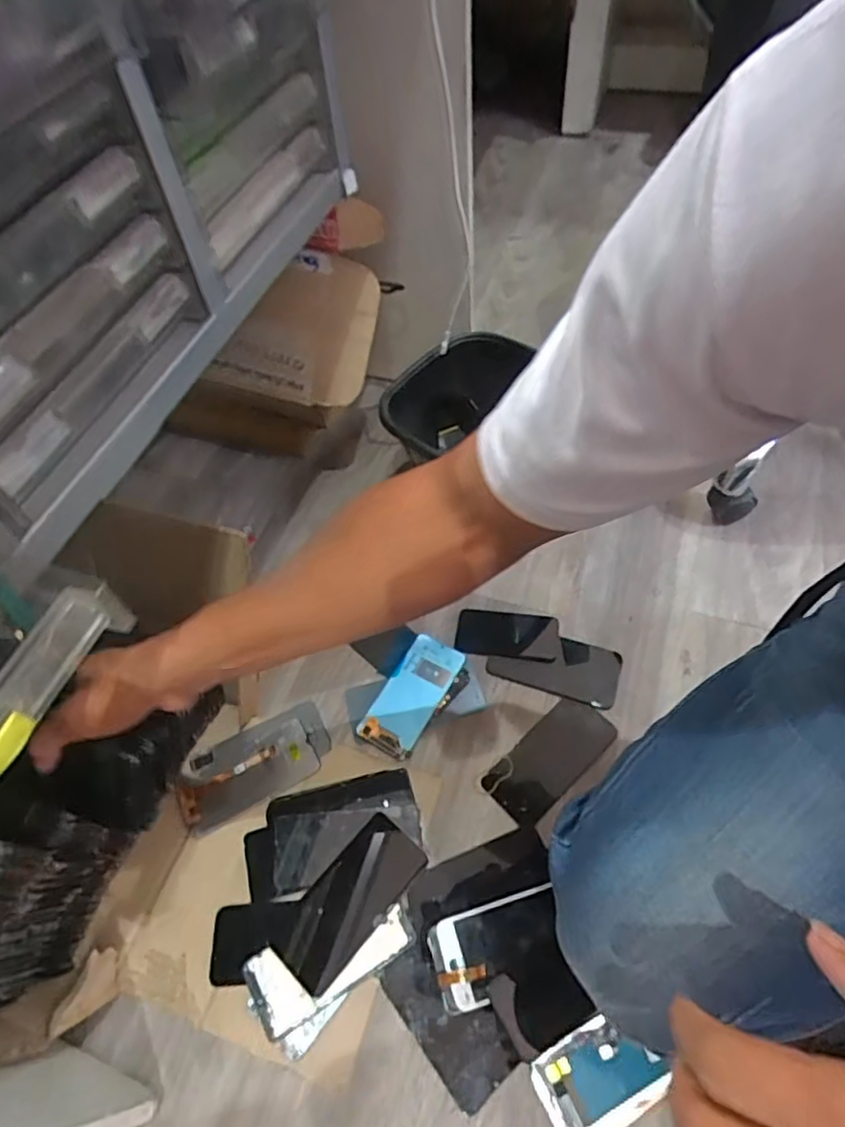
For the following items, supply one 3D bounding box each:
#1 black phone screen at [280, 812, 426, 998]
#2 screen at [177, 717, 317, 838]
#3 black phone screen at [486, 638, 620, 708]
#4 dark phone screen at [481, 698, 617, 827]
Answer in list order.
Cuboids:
[{"bbox_3d":[-0.074,0.342,0.630,0.075,0.012,0.160,37,67,26],"label":"black phone screen"},{"bbox_3d":[-0.204,0.238,0.713,0.151,0.010,0.087,-26,55,-13],"label":"screen"},{"bbox_3d":[0.168,0.129,0.783,0.156,0.009,0.080,14,59,15],"label":"black phone screen"},{"bbox_3d":[0.149,0.223,0.715,0.160,0.008,0.074,-39,61,-18],"label":"dark phone screen"}]

